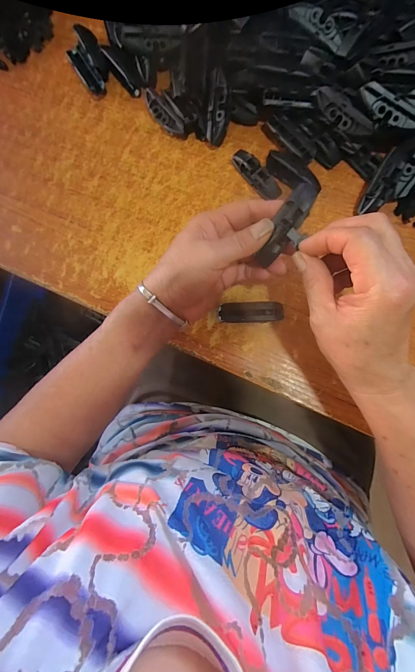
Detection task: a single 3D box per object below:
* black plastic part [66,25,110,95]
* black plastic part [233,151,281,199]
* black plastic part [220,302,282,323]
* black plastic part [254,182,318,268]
[{"bbox_3d":[-0.149,-0.345,0.385,0.040,0.020,0.081,-28,84,4],"label":"black plastic part"},{"bbox_3d":[0.057,-0.188,0.355,0.020,0.018,0.070,-43,83,3],"label":"black plastic part"},{"bbox_3d":[0.049,-0.026,0.349,0.071,0.017,0.023,-1,86,7],"label":"black plastic part"},{"bbox_3d":[0.066,-0.093,0.257,0.021,0.009,0.071,32,102,8],"label":"black plastic part"}]

